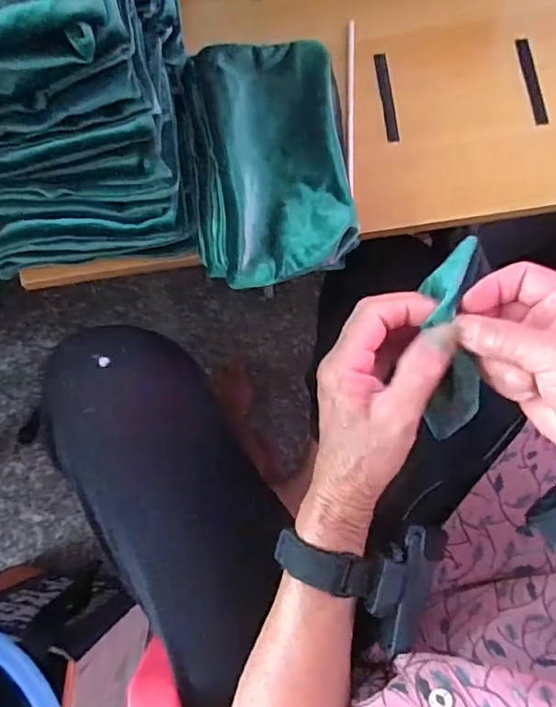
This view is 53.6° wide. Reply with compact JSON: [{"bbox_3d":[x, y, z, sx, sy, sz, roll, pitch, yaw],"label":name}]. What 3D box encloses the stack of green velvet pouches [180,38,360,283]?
[{"bbox_3d":[-0.006,-0.128,0.374,0.106,0.041,0.169,-6,79,-2],"label":"stack of green velvet pouches"}]

